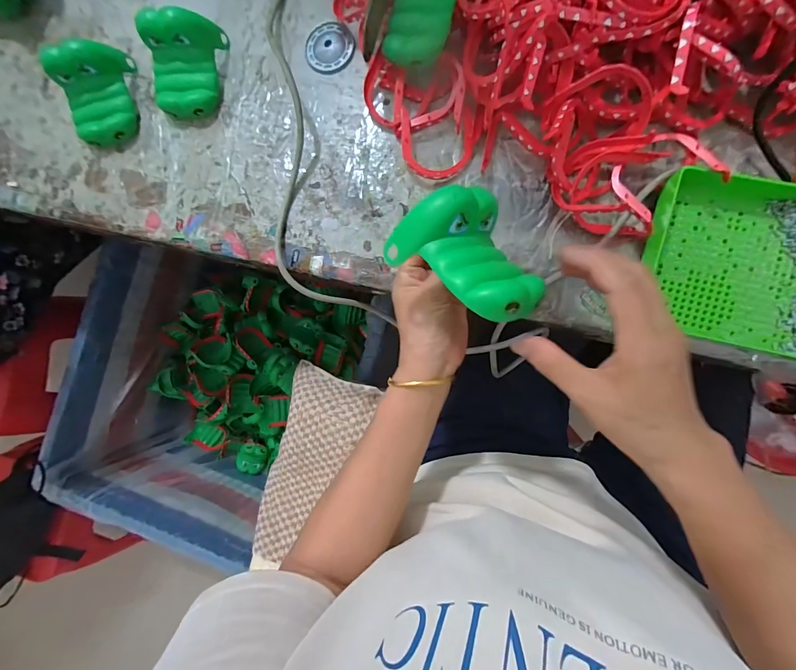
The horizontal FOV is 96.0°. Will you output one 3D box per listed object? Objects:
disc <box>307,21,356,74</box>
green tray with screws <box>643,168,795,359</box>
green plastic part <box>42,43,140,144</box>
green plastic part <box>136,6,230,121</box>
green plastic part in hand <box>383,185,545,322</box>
[{"bbox_3d":[-0.076,-0.320,0.401,0.053,0.007,0.054,0,89,7],"label":"disc"},{"bbox_3d":[0.355,-0.058,0.319,0.241,0.032,0.148,16,88,6],"label":"green tray with screws"},{"bbox_3d":[-0.340,-0.271,0.393,0.066,0.050,0.100,-3,88,7],"label":"green plastic part"},{"bbox_3d":[-0.237,-0.298,0.387,0.070,0.049,0.101,8,90,7],"label":"green plastic part"},{"bbox_3d":[0.052,-0.059,0.242,0.106,0.035,0.074,34,90,7],"label":"green plastic part in hand"}]

